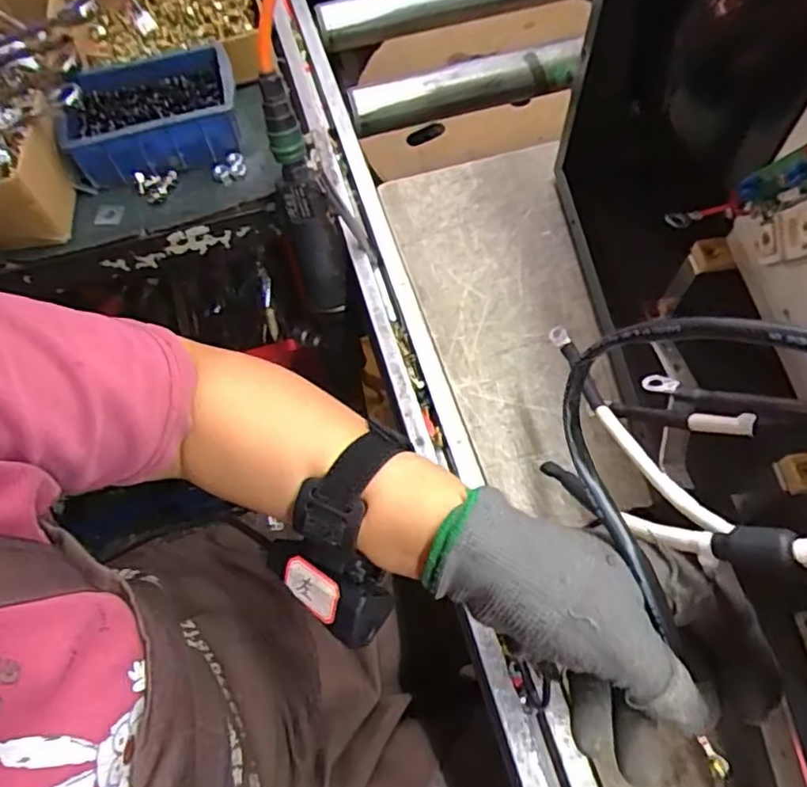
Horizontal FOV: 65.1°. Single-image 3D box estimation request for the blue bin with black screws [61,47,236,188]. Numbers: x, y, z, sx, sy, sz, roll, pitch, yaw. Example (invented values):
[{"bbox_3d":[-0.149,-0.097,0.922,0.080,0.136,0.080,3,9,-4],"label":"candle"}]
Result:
[{"bbox_3d":[-0.207,-0.238,0.531,0.136,0.047,0.102,-11,63,-3],"label":"blue bin with black screws"}]

